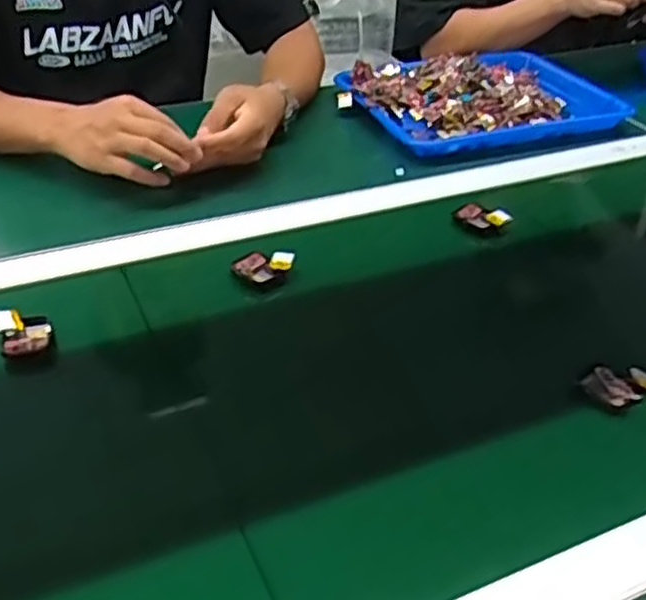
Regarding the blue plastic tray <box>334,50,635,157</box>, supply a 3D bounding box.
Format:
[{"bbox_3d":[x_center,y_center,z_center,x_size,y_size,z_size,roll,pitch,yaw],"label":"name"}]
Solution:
[{"bbox_3d":[0.212,-0.271,1.000,0.352,0.047,0.235,-9,38,-18],"label":"blue plastic tray"}]

